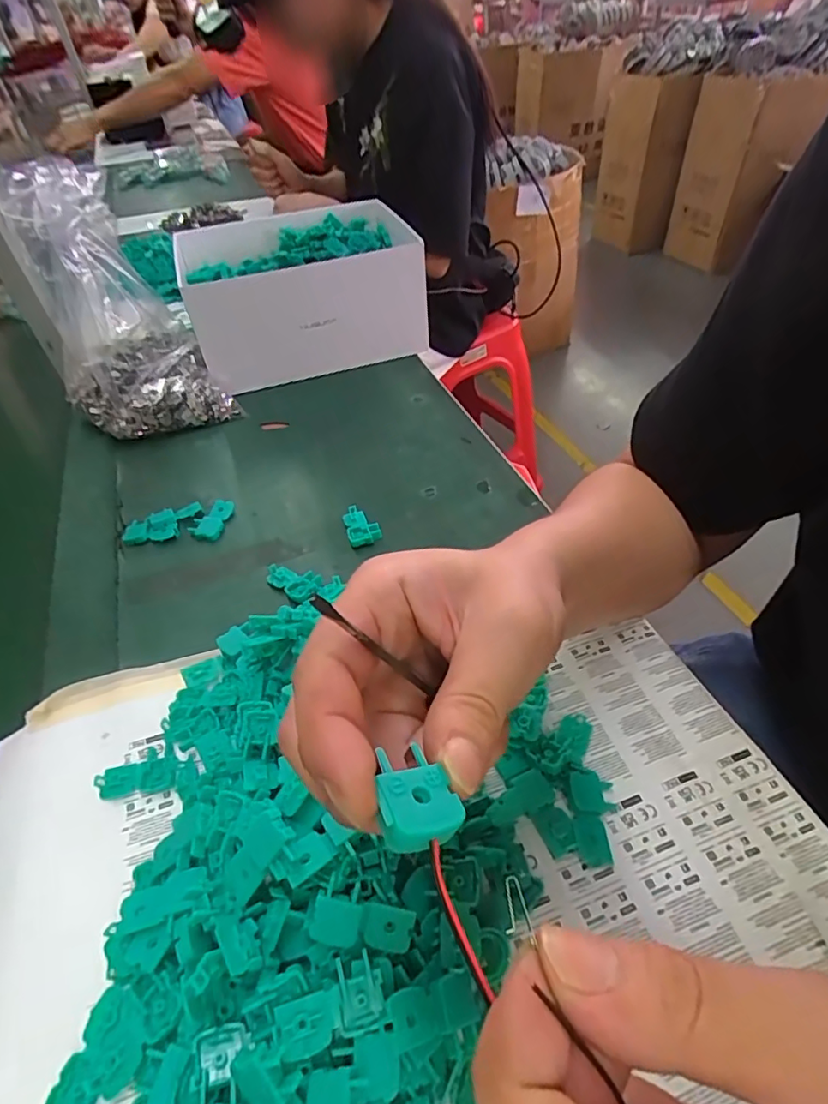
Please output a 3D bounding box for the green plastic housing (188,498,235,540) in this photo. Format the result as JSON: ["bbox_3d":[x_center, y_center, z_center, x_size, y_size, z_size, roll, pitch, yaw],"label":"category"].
[{"bbox_3d":[-0.171,-0.029,0.475,0.026,0.009,0.042,14,49,18],"label":"green plastic housing"}]

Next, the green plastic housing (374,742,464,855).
[{"bbox_3d":[0.000,0.066,0.142,0.021,0.009,0.022,3,36,-24],"label":"green plastic housing"}]

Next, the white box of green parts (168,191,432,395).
[{"bbox_3d":[-0.132,-0.312,0.666,0.257,0.124,0.218,-18,47,-13],"label":"white box of green parts"}]

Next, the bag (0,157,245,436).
[{"bbox_3d":[-0.276,-0.223,0.520,0.134,0.225,0.148,-31,51,-24],"label":"bag"}]

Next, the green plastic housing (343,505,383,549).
[{"bbox_3d":[-0.046,-0.023,0.459,0.026,0.008,0.047,-21,48,-16],"label":"green plastic housing"}]

